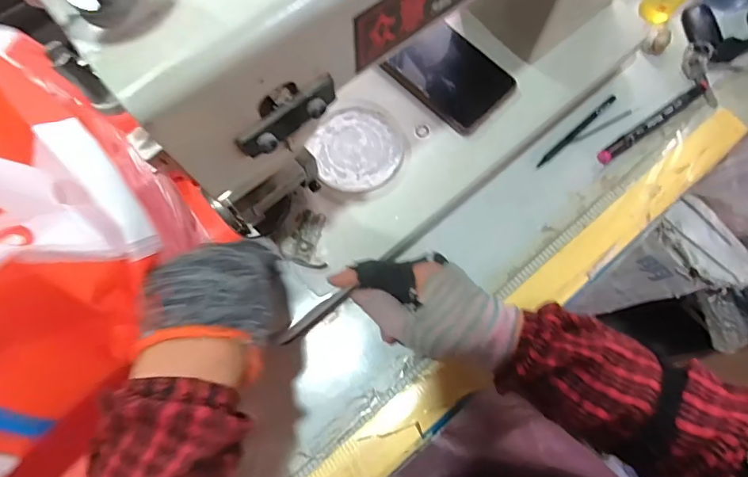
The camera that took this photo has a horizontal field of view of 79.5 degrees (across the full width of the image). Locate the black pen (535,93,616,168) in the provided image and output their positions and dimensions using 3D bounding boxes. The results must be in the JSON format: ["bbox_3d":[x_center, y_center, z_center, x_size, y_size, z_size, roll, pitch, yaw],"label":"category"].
[{"bbox_3d":[0.222,-0.118,0.489,0.124,0.010,0.008,-41,77,-11],"label":"black pen"}]

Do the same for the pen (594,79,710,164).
[{"bbox_3d":[0.311,-0.132,0.490,0.169,0.018,0.013,-34,76,-10],"label":"pen"}]

